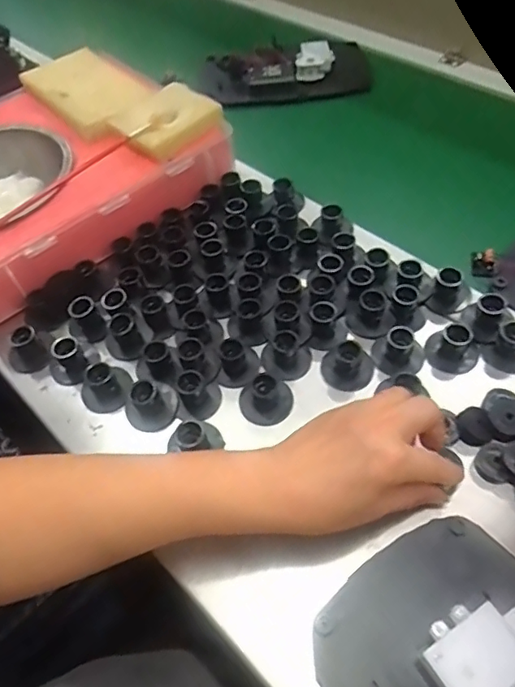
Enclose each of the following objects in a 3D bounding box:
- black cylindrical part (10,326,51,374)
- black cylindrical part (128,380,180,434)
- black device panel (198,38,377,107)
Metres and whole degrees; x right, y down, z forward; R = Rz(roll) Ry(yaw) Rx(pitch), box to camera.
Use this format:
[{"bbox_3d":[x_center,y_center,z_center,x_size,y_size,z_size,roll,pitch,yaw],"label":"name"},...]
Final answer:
[{"bbox_3d":[-0.199,0.007,0.455,0.031,0.026,0.035,-35,58,-18],"label":"black cylindrical part"},{"bbox_3d":[-0.083,0.049,0.417,0.040,0.037,0.032,-22,55,-10],"label":"black cylindrical part"},{"bbox_3d":[0.041,-0.356,0.696,0.218,0.043,0.112,-9,54,-1],"label":"black device panel"}]

